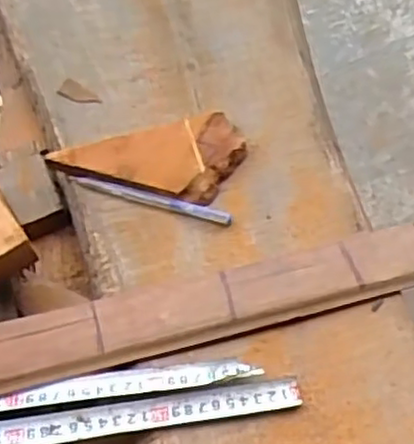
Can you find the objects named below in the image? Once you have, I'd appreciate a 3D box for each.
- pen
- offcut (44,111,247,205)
[{"bbox_3d":[-0.046,-0.019,0.559,0.133,0.013,0.010,13,62,7],"label":"pen"},{"bbox_3d":[-0.047,-0.062,0.579,0.148,0.024,0.082,12,62,6],"label":"offcut"}]

